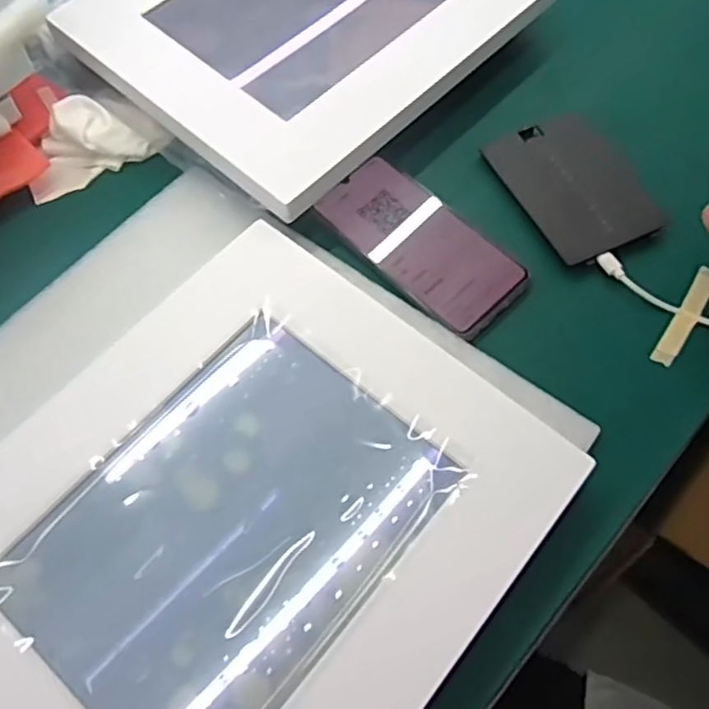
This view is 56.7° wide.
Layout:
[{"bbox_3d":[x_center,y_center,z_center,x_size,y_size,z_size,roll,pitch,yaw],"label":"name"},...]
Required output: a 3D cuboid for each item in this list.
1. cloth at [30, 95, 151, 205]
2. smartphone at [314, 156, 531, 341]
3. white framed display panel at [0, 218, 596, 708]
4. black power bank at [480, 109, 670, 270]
[{"bbox_3d":[-0.202,-0.153,0.476,0.084,0.024,0.058,-29,67,-13],"label":"cloth"},{"bbox_3d":[0.045,-0.076,0.445,0.070,0.009,0.144,-41,75,-16],"label":"smartphone"},{"bbox_3d":[-0.061,0.087,0.344,0.252,0.020,0.299,39,68,16],"label":"white framed display panel"},{"bbox_3d":[0.158,-0.124,0.469,0.088,0.005,0.118,-24,71,-11],"label":"black power bank"}]

